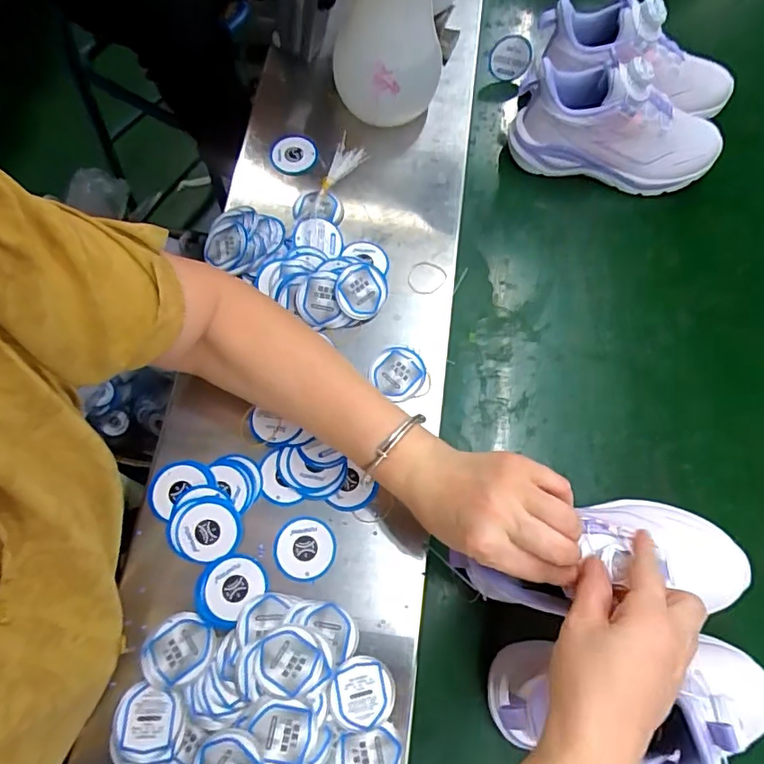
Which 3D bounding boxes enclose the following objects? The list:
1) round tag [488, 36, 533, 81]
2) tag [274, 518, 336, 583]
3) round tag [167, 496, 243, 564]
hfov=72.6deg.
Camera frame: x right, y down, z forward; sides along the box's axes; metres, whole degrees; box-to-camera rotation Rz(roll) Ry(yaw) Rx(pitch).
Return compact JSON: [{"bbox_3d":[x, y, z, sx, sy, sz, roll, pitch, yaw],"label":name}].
[{"bbox_3d":[0.148,-0.373,0.600,0.045,0.047,0.011,9,48,-14],"label":"round tag"},{"bbox_3d":[-0.062,0.135,0.419,0.047,0.004,0.047,2,71,-7],"label":"tag"},{"bbox_3d":[-0.140,0.116,0.411,0.055,0.007,0.048,10,72,4],"label":"round tag"}]

